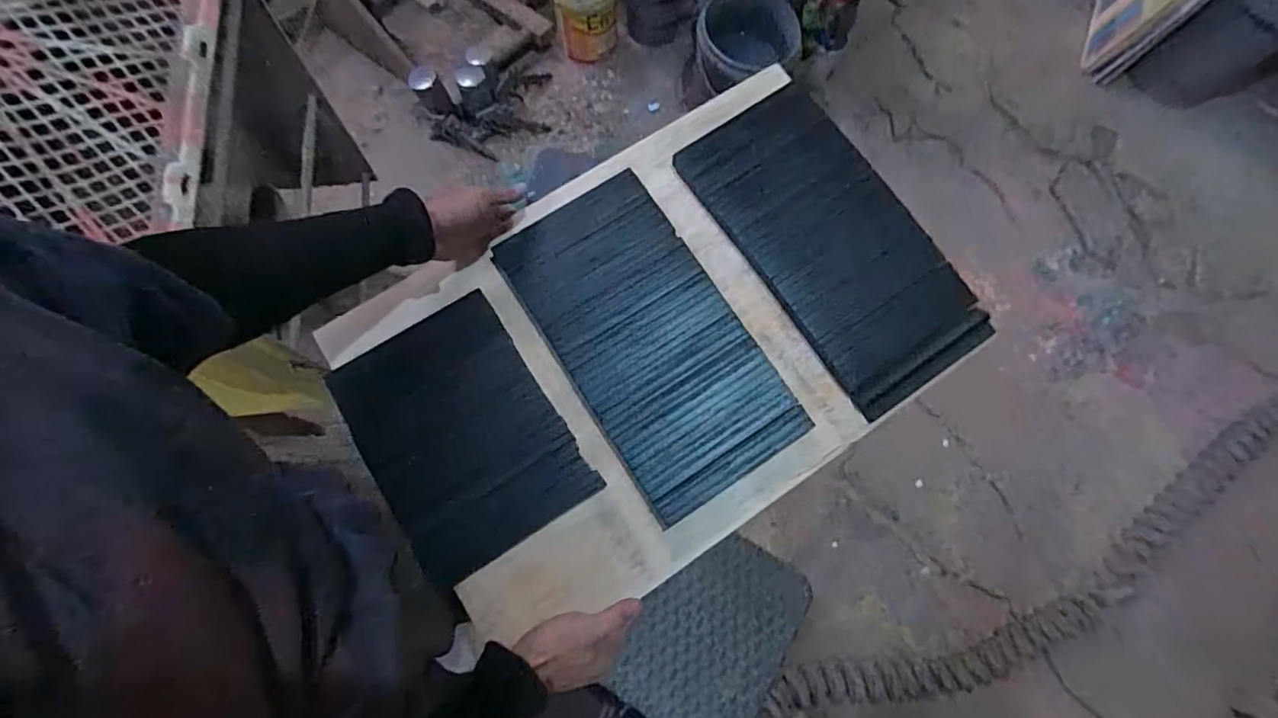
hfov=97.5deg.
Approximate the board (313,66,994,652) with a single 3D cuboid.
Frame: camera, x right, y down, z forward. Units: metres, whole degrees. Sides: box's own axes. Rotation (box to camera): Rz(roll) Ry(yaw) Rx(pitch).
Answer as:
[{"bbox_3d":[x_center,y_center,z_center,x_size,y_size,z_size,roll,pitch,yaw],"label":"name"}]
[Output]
[{"bbox_3d":[0.018,-0.024,0.579,0.595,0.043,0.391,-33,82,-8],"label":"board"}]

